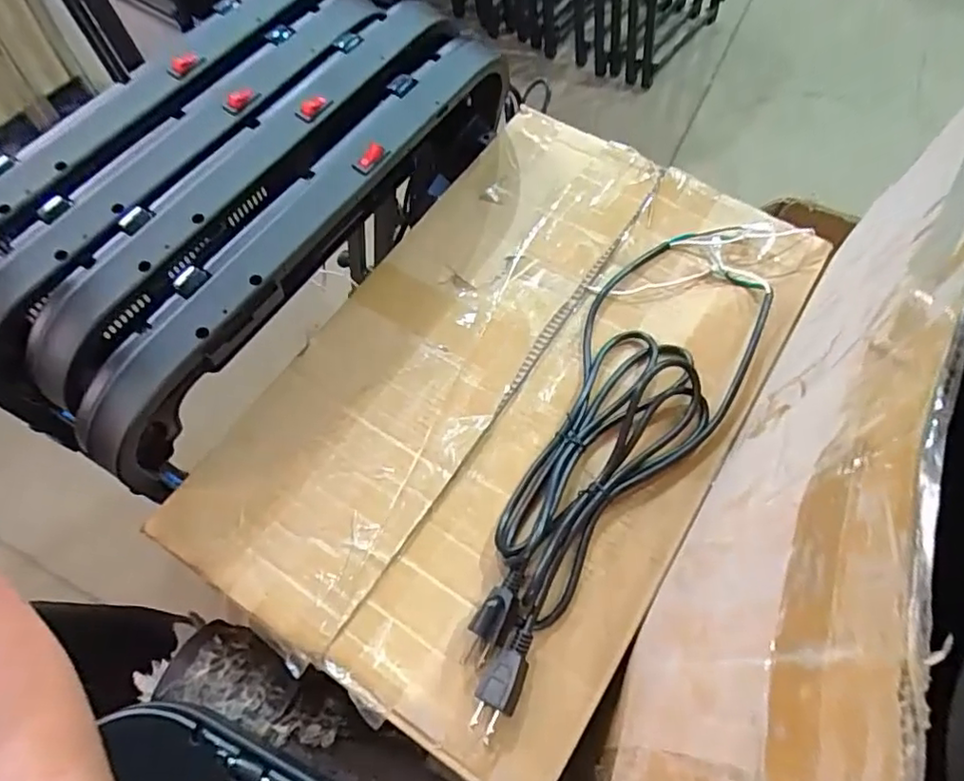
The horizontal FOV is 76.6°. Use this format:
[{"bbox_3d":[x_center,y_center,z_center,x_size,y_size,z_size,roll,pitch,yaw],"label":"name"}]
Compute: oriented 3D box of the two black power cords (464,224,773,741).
[{"bbox_3d":[0.101,0.026,0.482,0.134,0.027,0.449,32,69,12],"label":"two black power cords"}]

